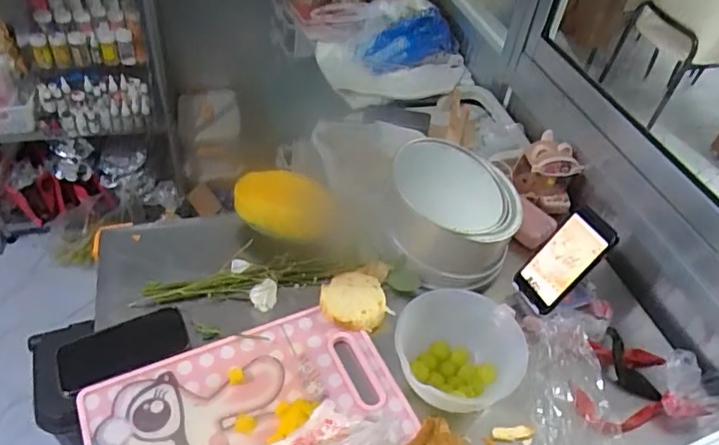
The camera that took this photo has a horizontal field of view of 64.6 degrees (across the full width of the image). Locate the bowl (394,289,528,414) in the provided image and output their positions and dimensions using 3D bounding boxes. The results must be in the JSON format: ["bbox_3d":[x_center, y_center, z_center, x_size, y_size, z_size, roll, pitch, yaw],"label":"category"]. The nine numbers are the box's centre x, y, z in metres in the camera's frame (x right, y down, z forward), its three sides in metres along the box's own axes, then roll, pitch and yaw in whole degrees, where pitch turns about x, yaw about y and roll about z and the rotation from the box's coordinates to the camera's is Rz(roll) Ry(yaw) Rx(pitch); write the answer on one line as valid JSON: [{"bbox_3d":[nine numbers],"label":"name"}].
[{"bbox_3d":[0.121,0.173,0.712,0.138,0.093,0.144,4,45,-4],"label":"bowl"}]

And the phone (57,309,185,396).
[{"bbox_3d":[-0.305,0.162,0.735,0.156,0.009,0.079,-21,47,-17],"label":"phone"}]

